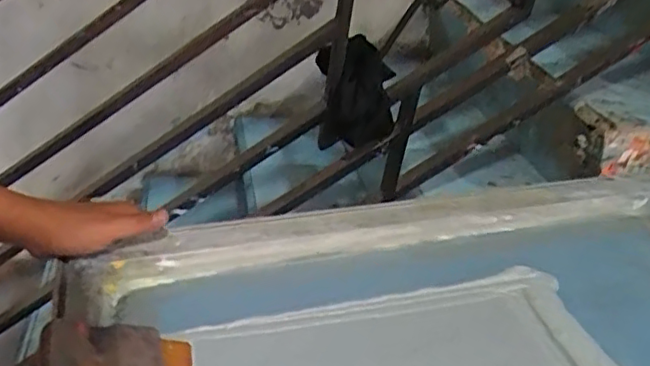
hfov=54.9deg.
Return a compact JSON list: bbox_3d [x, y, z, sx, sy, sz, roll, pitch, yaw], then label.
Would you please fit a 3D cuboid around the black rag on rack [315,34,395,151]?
[{"bbox_3d":[0.046,-0.128,1.008,0.131,0.170,0.118,9,30,1],"label":"black rag on rack"}]

